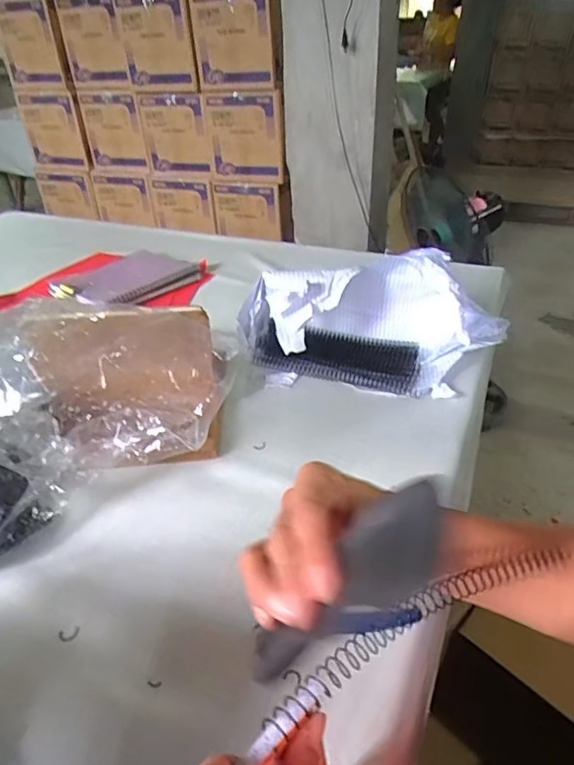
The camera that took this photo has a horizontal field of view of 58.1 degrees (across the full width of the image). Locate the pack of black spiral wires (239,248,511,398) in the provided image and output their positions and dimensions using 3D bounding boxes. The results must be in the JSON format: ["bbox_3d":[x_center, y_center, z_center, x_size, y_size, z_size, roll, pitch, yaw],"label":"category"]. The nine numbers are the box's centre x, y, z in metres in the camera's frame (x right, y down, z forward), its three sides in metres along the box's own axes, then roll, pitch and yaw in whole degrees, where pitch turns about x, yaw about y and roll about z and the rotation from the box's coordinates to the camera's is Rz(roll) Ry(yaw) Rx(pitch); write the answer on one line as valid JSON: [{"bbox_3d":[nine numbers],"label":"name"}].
[{"bbox_3d":[0.116,-0.079,0.677,0.347,0.125,0.149,6,36,10],"label":"pack of black spiral wires"}]

